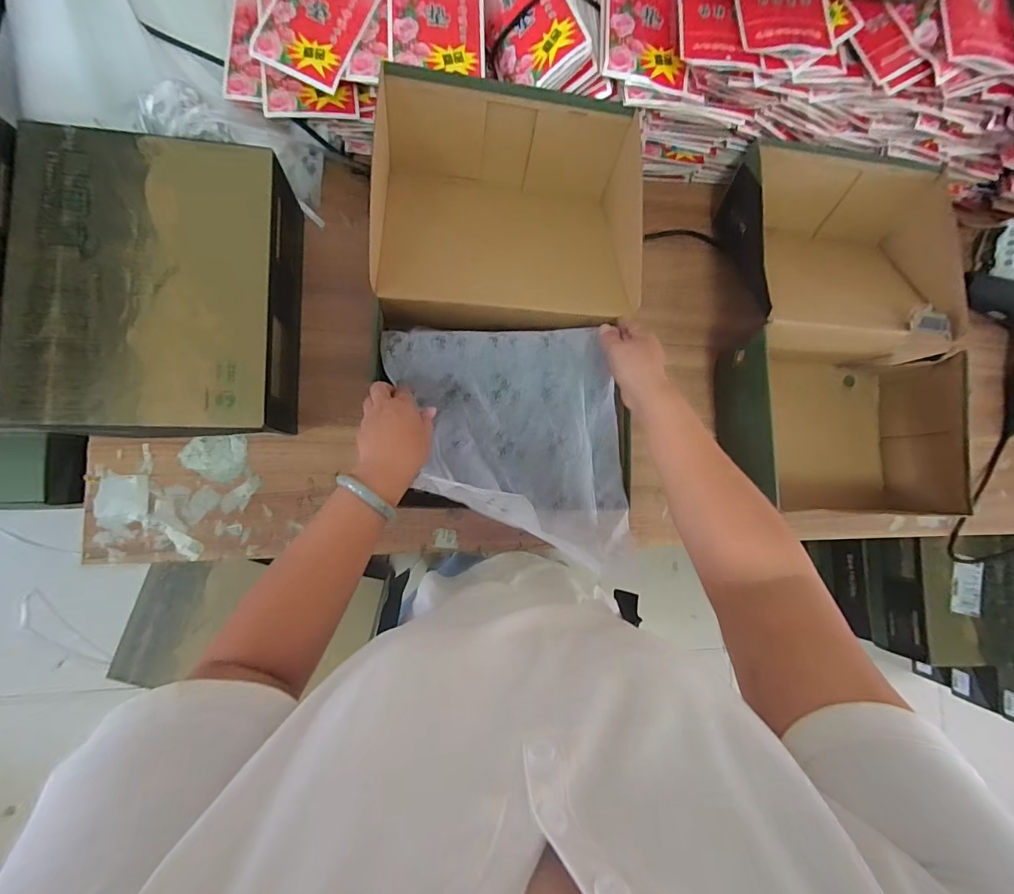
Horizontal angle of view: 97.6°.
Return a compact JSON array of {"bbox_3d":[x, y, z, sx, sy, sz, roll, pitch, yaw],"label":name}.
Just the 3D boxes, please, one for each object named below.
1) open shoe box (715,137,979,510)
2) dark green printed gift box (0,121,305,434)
[{"bbox_3d":[0.501,-0.181,0.700,0.324,0.141,0.537,3,86,-8],"label":"open shoe box"},{"bbox_3d":[-0.404,-0.177,0.542,0.254,0.140,0.319,1,86,-8],"label":"dark green printed gift box"}]

